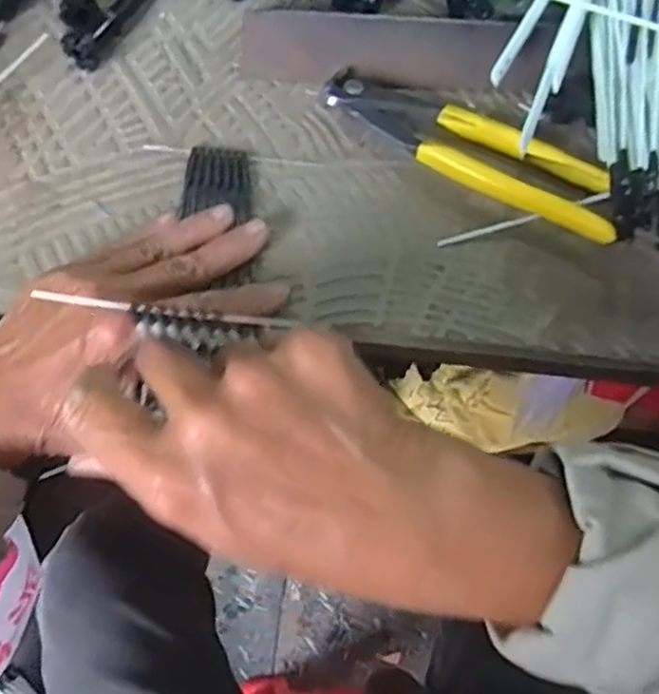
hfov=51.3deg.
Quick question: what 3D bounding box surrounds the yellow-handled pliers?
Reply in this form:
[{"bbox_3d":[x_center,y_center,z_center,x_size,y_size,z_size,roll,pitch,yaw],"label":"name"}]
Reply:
[{"bbox_3d":[0.075,-0.105,0.359,0.159,0.019,0.048,29,72,8],"label":"yellow-handled pliers"}]

